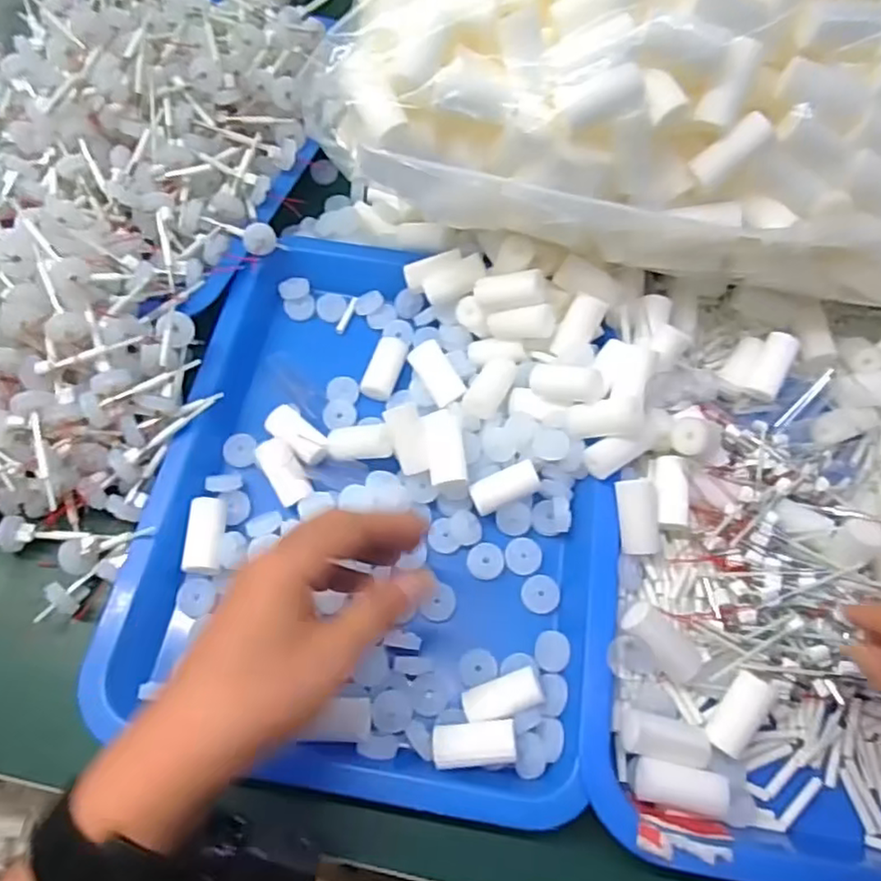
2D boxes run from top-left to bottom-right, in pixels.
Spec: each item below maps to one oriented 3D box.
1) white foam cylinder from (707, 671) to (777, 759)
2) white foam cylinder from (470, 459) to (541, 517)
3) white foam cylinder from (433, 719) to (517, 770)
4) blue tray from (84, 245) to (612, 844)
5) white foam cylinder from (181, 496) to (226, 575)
[{"bbox_3d":[0.152,0.139,0.333,0.019,0.021,0.044,34,68,14],"label":"white foam cylinder"},{"bbox_3d":[0.037,0.029,0.378,0.040,0.020,0.018,-24,68,-12],"label":"white foam cylinder"},{"bbox_3d":[0.017,0.149,0.318,0.041,0.018,0.020,-3,65,-3],"label":"white foam cylinder"},{"bbox_3d":[-0.029,0.022,0.387,0.260,0.036,0.334,9,65,3],"label":"blue tray"},{"bbox_3d":[-0.133,0.056,0.370,0.020,0.020,0.042,-3,65,-3],"label":"white foam cylinder"}]

